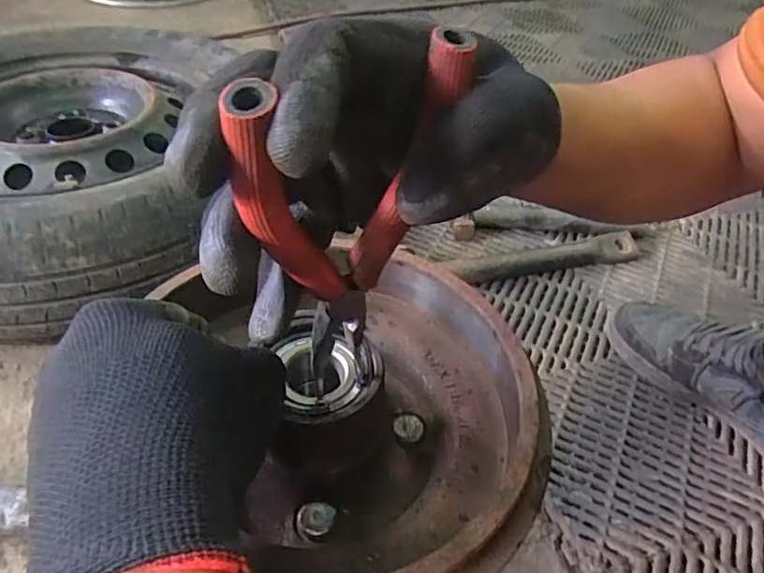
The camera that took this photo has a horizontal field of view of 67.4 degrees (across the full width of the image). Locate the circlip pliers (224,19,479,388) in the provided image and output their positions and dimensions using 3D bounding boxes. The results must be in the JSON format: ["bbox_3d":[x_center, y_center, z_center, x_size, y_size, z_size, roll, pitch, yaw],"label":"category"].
[{"bbox_3d":[-0.015,-0.013,0.210,0.079,0.142,0.024,-27,51,-30],"label":"circlip pliers"}]

